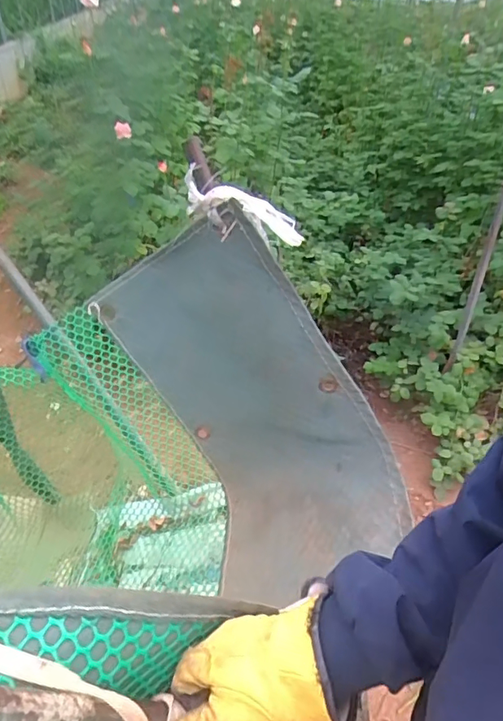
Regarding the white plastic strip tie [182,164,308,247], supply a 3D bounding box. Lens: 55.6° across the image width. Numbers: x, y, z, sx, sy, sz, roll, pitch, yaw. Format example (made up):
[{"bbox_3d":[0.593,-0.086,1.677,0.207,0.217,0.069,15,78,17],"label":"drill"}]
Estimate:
[{"bbox_3d":[-0.010,-0.205,0.645,0.174,0.067,0.028,25,42,8],"label":"white plastic strip tie"}]

